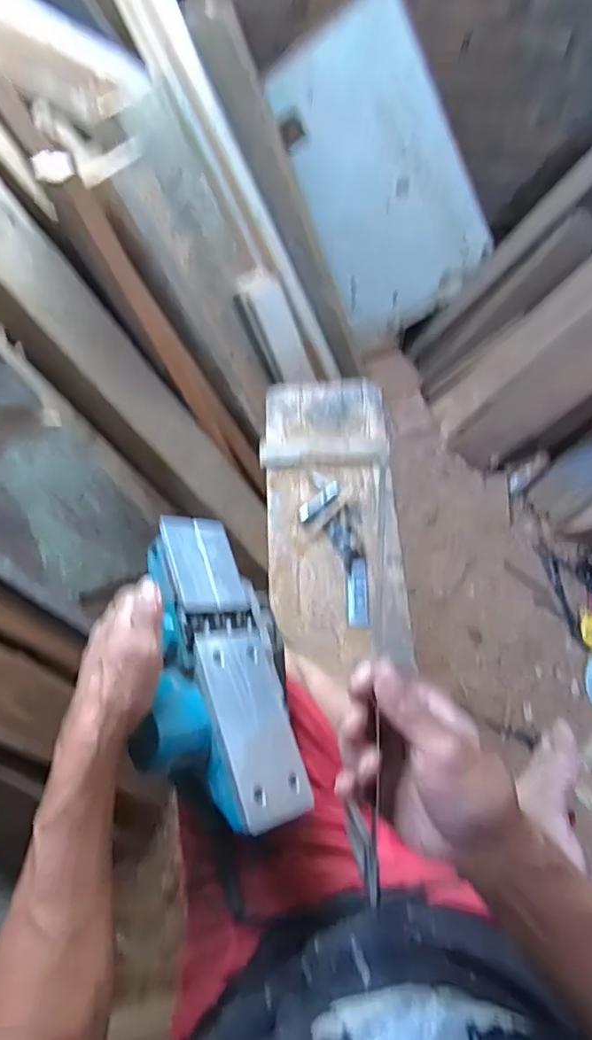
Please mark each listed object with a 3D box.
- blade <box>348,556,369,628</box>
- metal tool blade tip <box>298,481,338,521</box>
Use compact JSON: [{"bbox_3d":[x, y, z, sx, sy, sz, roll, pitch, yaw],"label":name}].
[{"bbox_3d":[0.083,0.097,0.758,0.028,0.004,0.091,-1,73,0],"label":"blade"},{"bbox_3d":[0.033,-0.028,0.815,0.072,0.012,0.020,-36,71,-15],"label":"metal tool blade tip"}]

